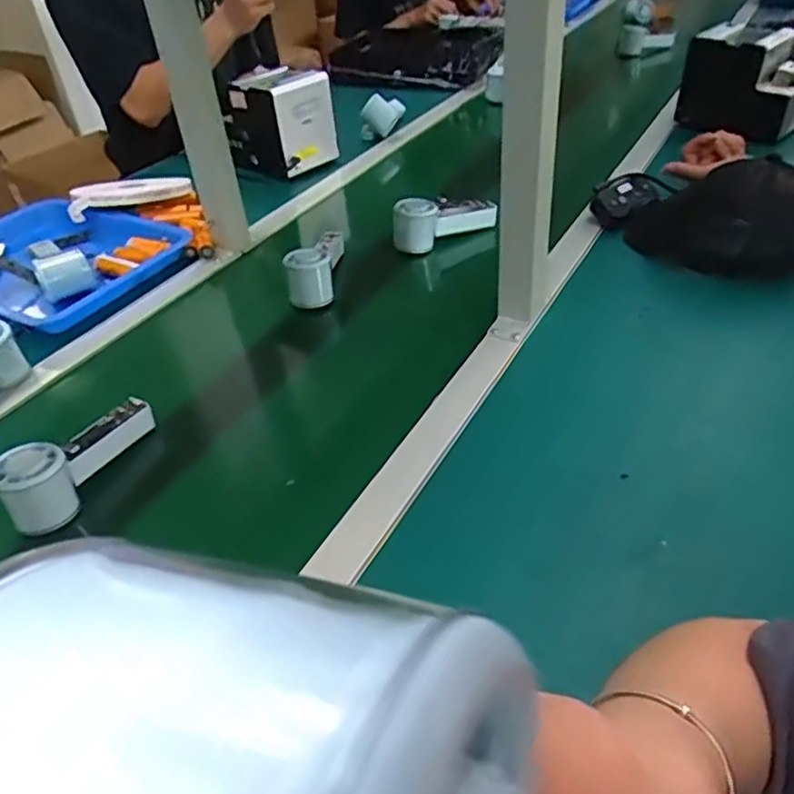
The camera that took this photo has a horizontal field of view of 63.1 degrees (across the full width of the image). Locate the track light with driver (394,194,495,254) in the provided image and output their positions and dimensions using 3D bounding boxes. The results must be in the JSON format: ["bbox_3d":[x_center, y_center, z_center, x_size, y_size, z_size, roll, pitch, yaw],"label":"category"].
[{"bbox_3d":[0.068,-0.237,0.886,0.145,0.072,0.058,-7,39,-3],"label":"track light with driver"}]

